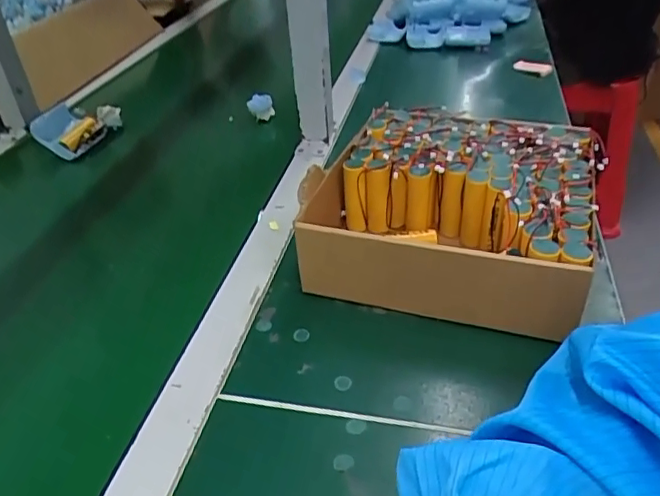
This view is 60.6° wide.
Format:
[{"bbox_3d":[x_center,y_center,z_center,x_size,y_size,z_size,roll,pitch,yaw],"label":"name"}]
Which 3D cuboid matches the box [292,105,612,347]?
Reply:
[{"bbox_3d":[0.116,-0.042,0.522,0.230,0.073,0.243,12,40,21],"label":"box"}]

